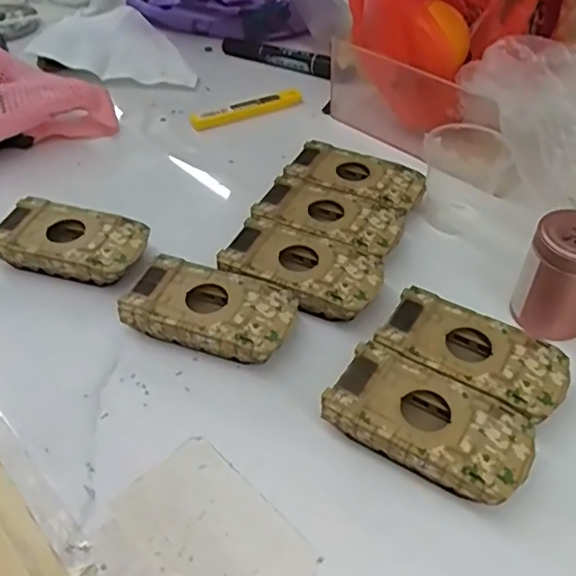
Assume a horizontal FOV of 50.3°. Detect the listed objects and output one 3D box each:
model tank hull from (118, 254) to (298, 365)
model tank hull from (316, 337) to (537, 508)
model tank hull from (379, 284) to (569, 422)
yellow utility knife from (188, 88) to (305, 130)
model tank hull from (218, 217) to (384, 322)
[{"bbox_3d":[-0.044,0.014,0.360,0.092,0.027,0.051,15,46,14],"label":"model tank hull"},{"bbox_3d":[0.069,0.070,0.306,0.095,0.026,0.052,24,49,22],"label":"model tank hull"},{"bbox_3d":[0.100,0.040,0.336,0.094,0.026,0.050,24,49,22],"label":"model tank hull"},{"bbox_3d":[-0.037,-0.159,0.542,0.103,0.010,0.016,-20,48,-20],"label":"yellow utility knife"},{"bbox_3d":[0.009,-0.008,0.384,0.094,0.027,0.050,19,48,18],"label":"model tank hull"}]

